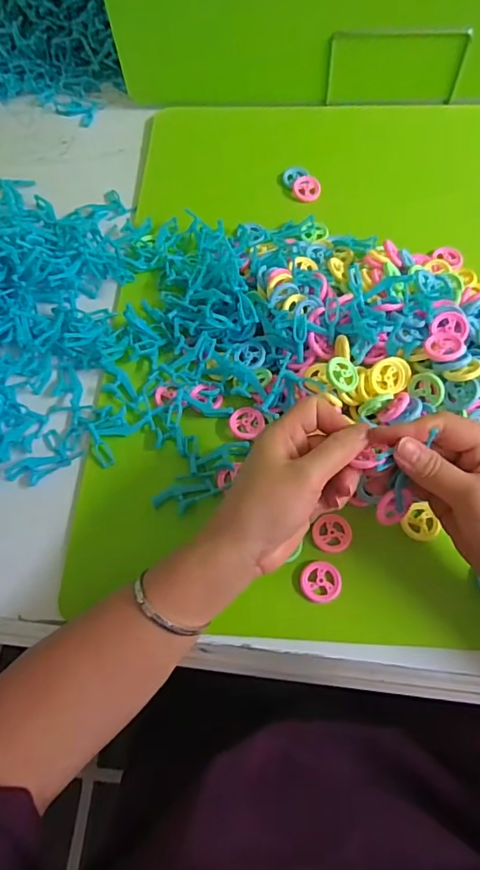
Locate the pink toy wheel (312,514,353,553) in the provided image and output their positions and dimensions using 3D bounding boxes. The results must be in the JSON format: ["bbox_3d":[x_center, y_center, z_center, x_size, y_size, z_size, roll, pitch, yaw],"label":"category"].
[{"bbox_3d":[0.073,0.077,0.399,0.029,0.004,0.030,-1,63,2],"label":"pink toy wheel"}]

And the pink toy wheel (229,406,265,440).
[{"bbox_3d":[0.006,-0.011,0.438,0.029,0.004,0.031,-1,63,2],"label":"pink toy wheel"}]

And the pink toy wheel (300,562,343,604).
[{"bbox_3d":[0.060,0.108,0.378,0.030,0.004,0.030,-1,63,2],"label":"pink toy wheel"}]

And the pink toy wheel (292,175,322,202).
[{"bbox_3d":[0.073,-0.268,0.556,0.031,0.004,0.029,0,88,2],"label":"pink toy wheel"}]

